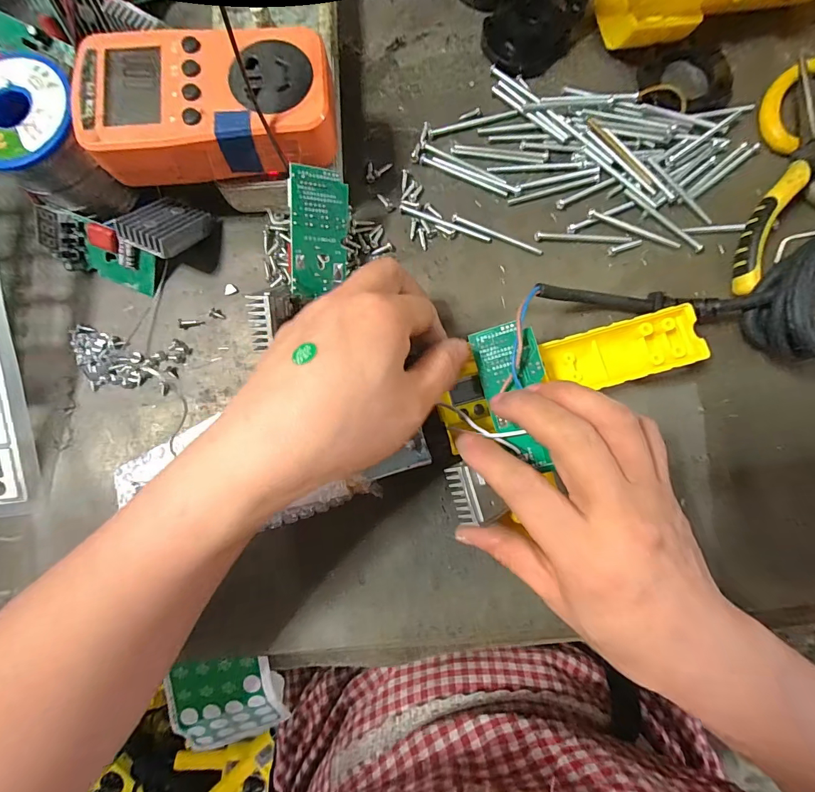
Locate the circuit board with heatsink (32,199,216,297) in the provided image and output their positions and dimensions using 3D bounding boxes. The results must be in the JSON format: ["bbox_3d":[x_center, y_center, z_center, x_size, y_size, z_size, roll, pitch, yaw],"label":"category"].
[{"bbox_3d":[-0.177,-0.102,0.243,0.088,0.035,0.059,16,84,2],"label":"circuit board with heatsink"}]

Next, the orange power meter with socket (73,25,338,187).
[{"bbox_3d":[-0.102,-0.153,0.211,0.124,0.029,0.066,-5,83,-1],"label":"orange power meter with socket"}]

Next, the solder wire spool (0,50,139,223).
[{"bbox_3d":[-0.204,-0.144,0.232,0.060,0.061,0.062,-25,84,-3],"label":"solder wire spool"}]

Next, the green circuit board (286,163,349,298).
[{"bbox_3d":[-0.050,-0.092,0.227,0.034,0.004,0.067,-9,114,-30],"label":"green circuit board"}]

